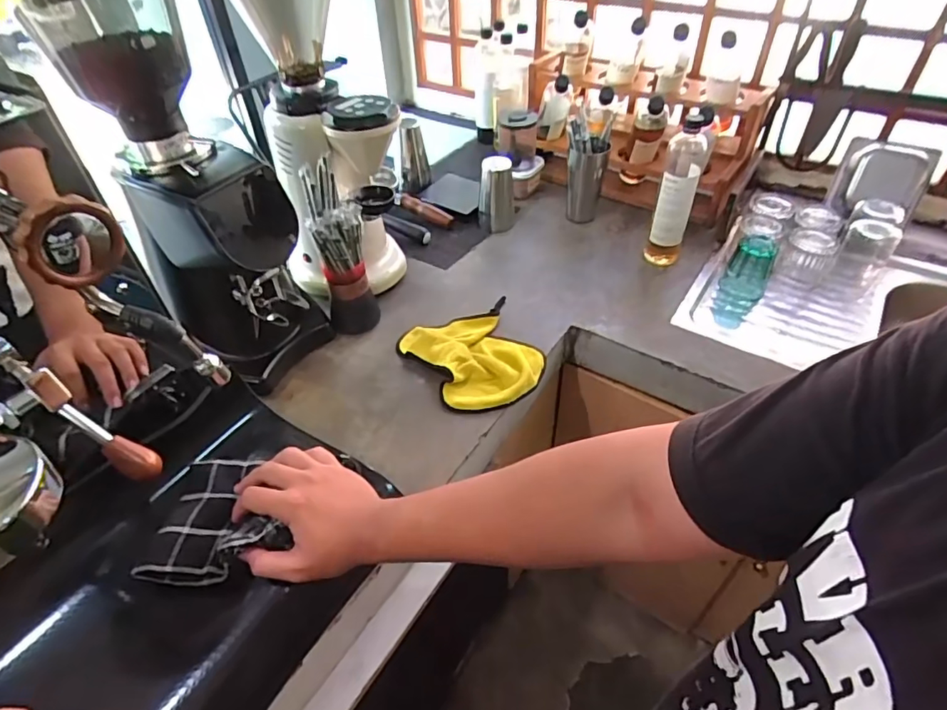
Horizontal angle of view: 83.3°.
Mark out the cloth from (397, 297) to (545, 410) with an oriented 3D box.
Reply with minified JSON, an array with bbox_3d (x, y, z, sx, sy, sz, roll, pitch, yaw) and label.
[{"bbox_3d":[0.006,-0.008,0.877,0.190,0.039,0.216,-28,50,-23],"label":"cloth"}]

